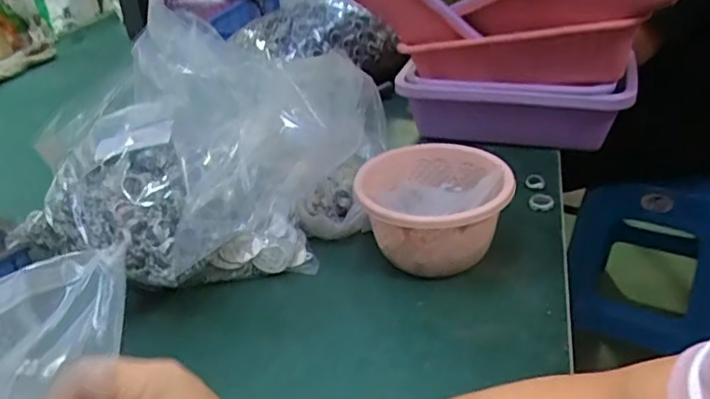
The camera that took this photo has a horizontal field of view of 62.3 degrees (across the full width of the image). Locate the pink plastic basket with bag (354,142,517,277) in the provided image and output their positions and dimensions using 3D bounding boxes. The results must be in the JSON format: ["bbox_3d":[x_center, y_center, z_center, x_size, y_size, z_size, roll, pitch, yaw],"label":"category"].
[{"bbox_3d":[0.074,0.015,0.568,0.135,0.091,0.131,-5,31,-2],"label":"pink plastic basket with bag"}]

